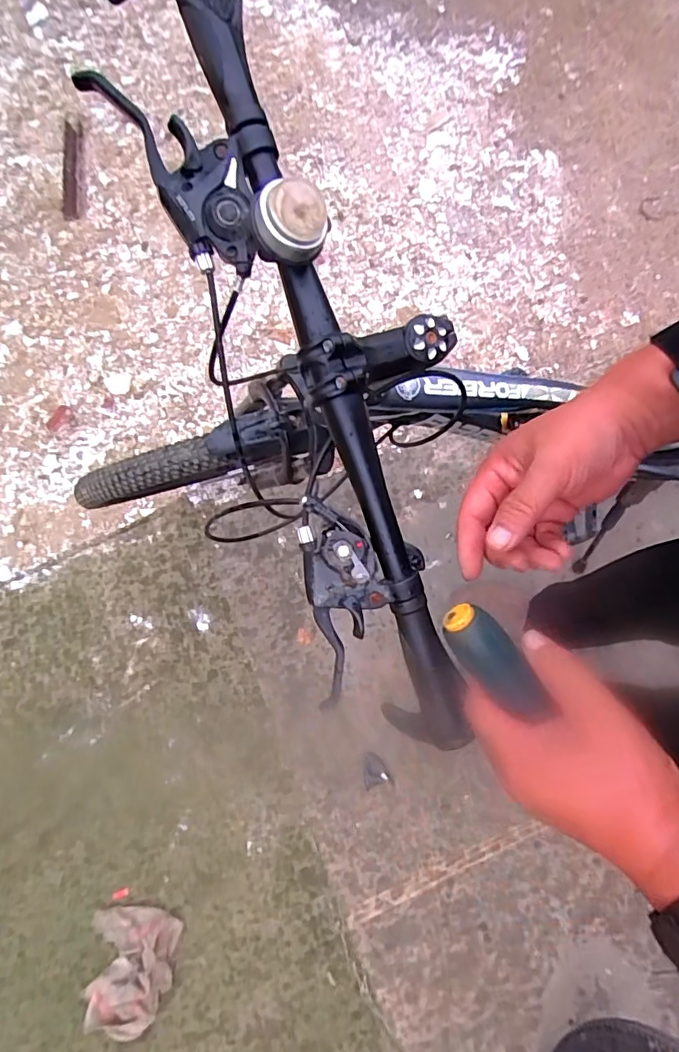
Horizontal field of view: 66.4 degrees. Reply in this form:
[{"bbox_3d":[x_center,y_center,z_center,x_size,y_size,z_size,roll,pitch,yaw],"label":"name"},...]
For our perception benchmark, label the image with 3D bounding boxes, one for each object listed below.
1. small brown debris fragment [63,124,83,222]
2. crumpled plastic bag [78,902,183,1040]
[{"bbox_3d":[-0.733,-0.973,1.421,0.046,0.009,0.315,-2,81,-2],"label":"small brown debris fragment"},{"bbox_3d":[-0.377,0.786,0.914,0.159,0.043,0.190,9,74,3],"label":"crumpled plastic bag"}]

